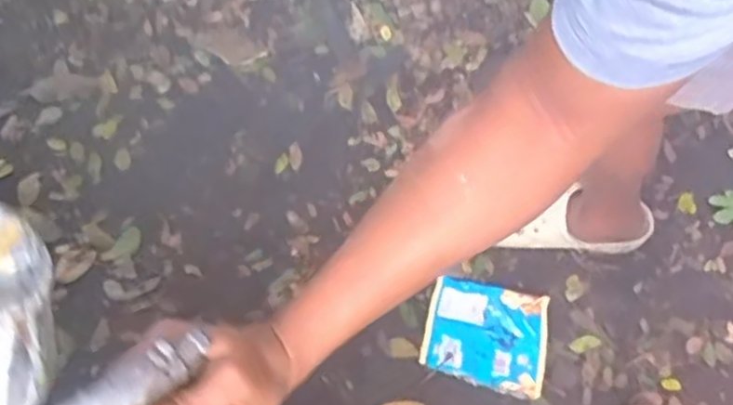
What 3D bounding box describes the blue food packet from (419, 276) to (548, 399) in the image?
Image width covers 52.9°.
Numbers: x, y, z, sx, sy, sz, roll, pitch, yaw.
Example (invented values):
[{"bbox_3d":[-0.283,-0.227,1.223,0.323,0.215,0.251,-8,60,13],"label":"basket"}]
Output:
[{"bbox_3d":[0.170,0.190,1.045,0.171,0.006,0.143,12,76,1],"label":"blue food packet"}]

